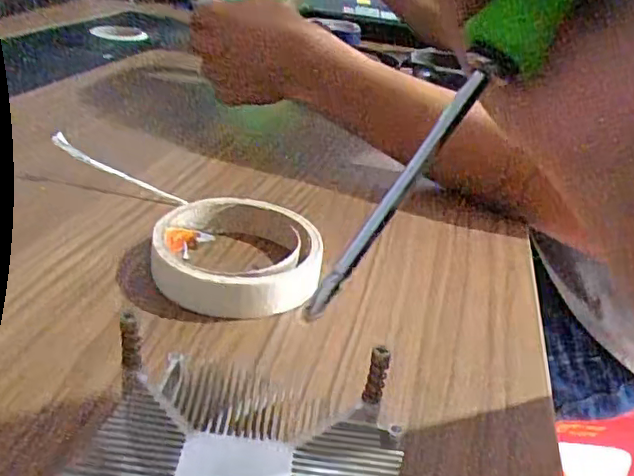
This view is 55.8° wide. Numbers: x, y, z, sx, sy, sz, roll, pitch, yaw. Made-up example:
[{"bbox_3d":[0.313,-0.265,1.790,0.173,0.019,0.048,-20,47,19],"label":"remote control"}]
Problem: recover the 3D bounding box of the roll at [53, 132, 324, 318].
[{"bbox_3d":[-0.045,0.006,0.323,0.085,0.029,0.085,7,28,-4],"label":"roll"}]

